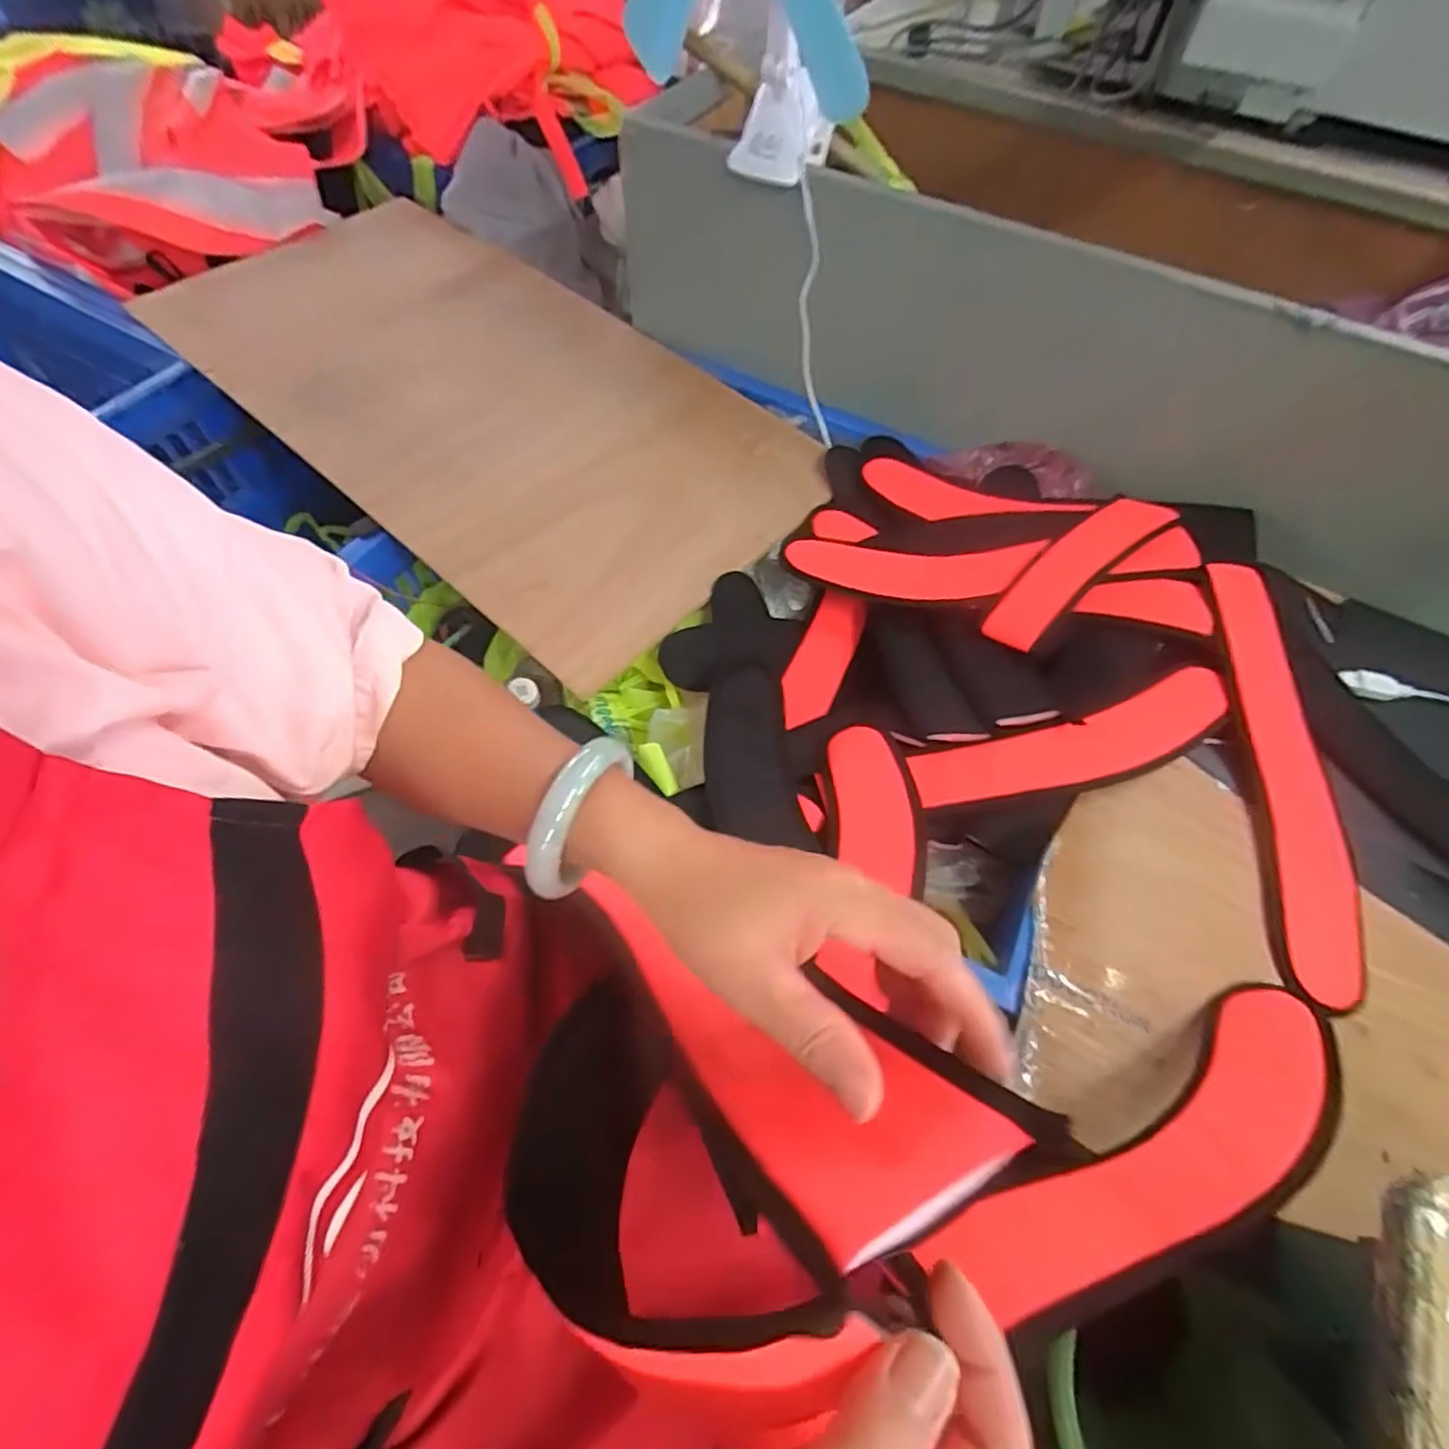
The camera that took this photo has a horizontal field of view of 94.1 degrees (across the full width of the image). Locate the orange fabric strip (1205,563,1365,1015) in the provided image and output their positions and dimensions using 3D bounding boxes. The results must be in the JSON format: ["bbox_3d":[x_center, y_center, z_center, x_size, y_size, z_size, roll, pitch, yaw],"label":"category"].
[{"bbox_3d":[0.536,0.043,0.645,0.109,0.031,0.425,13,66,-11],"label":"orange fabric strip"}]

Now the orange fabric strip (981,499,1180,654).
[{"bbox_3d":[0.377,-0.170,0.727,0.233,0.023,0.063,-40,68,-6],"label":"orange fabric strip"}]

